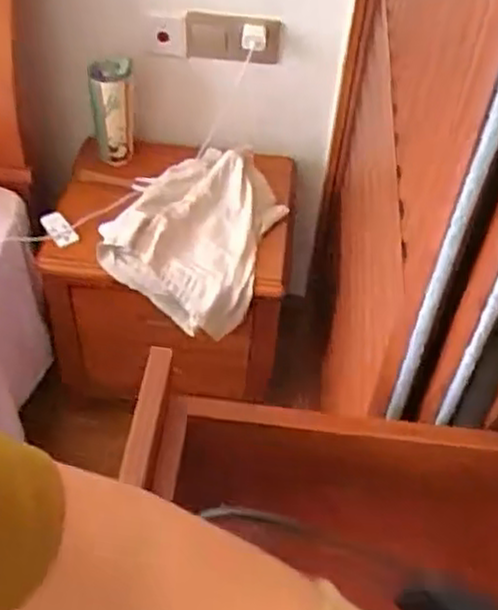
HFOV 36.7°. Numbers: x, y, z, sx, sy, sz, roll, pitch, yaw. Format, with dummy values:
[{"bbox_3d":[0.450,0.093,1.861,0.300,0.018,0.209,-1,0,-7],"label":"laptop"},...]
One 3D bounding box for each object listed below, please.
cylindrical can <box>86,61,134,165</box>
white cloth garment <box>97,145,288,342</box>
[{"bbox_3d":[-0.216,-0.301,1.201,0.069,0.166,0.055,-5,49,-9],"label":"cylindrical can"},{"bbox_3d":[-0.081,-0.131,1.217,0.247,0.105,0.314,16,49,10],"label":"white cloth garment"}]

